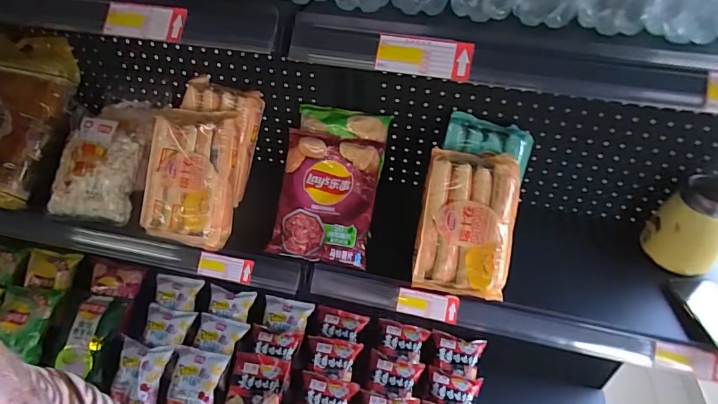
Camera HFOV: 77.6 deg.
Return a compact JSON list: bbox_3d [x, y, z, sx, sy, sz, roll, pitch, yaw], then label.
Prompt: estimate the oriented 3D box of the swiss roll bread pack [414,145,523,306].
[{"bbox_3d":[0.163,0.032,0.677,0.137,0.215,0.034,9,-4,14],"label":"swiss roll bread pack"}]

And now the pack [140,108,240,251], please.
[{"bbox_3d":[-0.283,-0.044,0.754,0.147,0.231,0.044,6,-4,2],"label":"pack"}]

